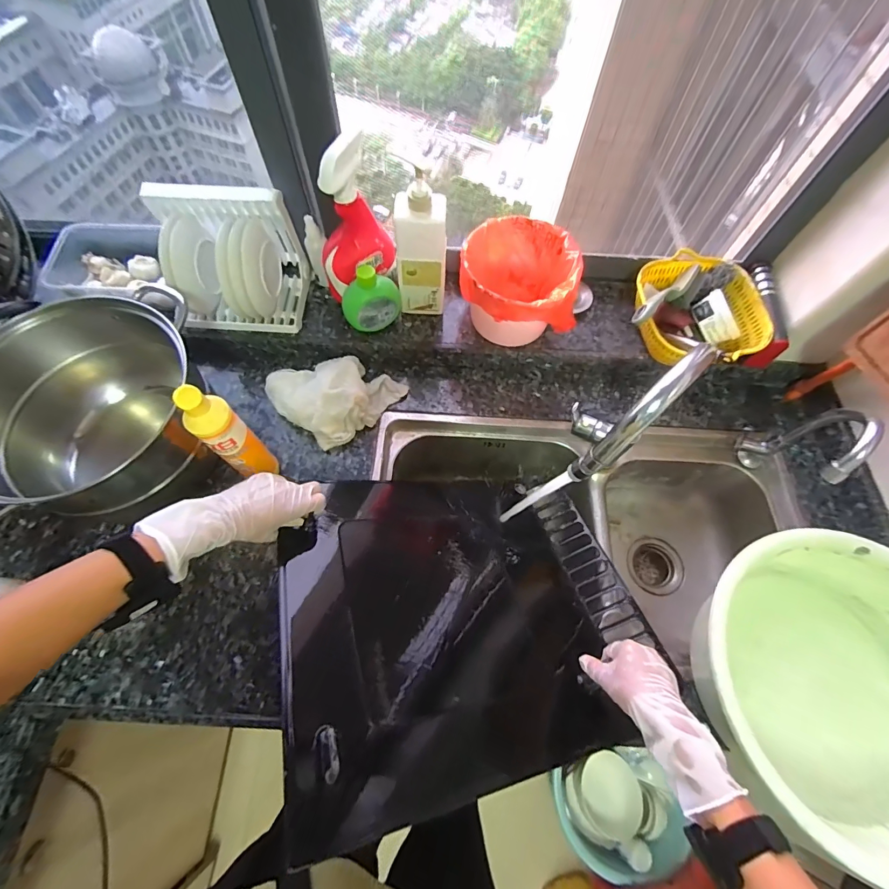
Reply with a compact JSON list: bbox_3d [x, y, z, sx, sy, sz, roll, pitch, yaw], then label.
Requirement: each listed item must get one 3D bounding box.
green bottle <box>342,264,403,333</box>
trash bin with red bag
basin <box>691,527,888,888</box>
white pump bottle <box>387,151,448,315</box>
[{"bbox_3d":[-0.122,-0.240,0.692,0.092,0.117,0.048,-36,71,-16],"label":"green bottle"},{"bbox_3d":[0.118,-0.258,0.693,0.184,0.137,0.180,3,66,0],"label":"trash bin with red bag"},{"bbox_3d":[0.457,0.279,0.497,0.309,0.164,0.308,1,66,-2],"label":"basin"},{"bbox_3d":[-0.035,-0.300,0.658,0.081,0.231,0.046,0,66,-2],"label":"white pump bottle"}]

